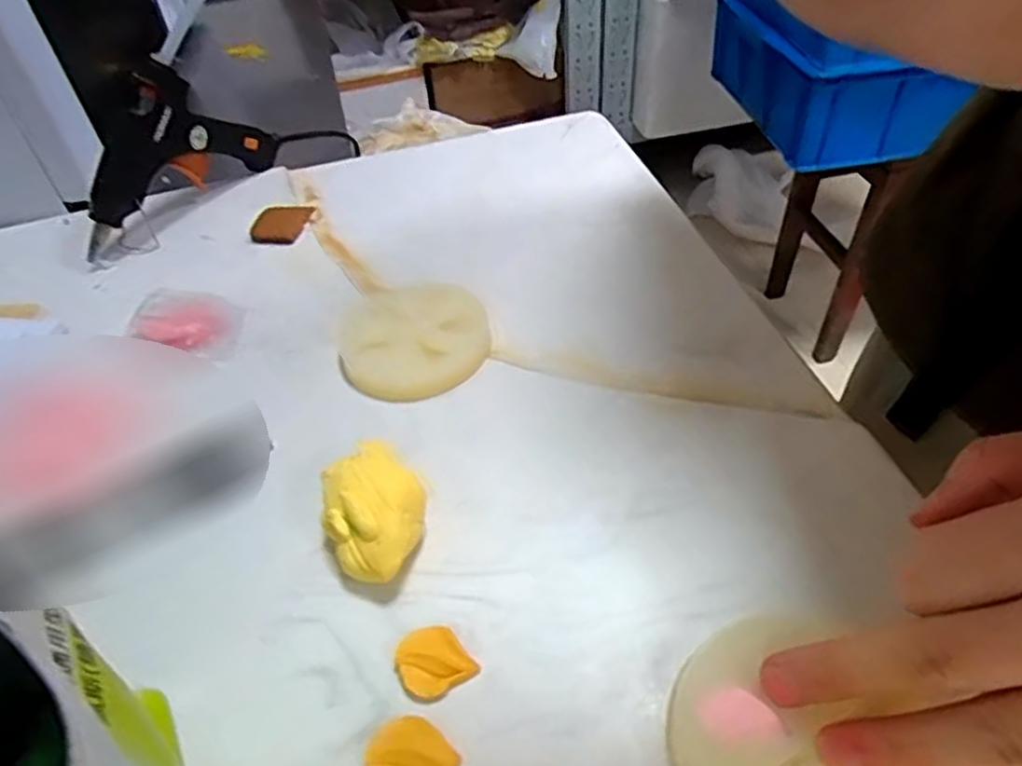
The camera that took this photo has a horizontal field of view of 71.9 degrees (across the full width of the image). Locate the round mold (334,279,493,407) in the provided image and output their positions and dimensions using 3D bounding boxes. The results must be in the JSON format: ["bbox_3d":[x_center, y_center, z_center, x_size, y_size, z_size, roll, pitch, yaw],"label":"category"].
[{"bbox_3d":[-0.052,-0.025,0.375,0.078,0.007,0.082,-3,47,3],"label":"round mold"}]

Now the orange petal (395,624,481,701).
[{"bbox_3d":[-0.029,0.102,0.259,0.025,0.006,0.024,-27,50,-18],"label":"orange petal"}]

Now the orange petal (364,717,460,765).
[{"bbox_3d":[-0.034,0.126,0.238,0.027,0.005,0.024,-27,50,-19],"label":"orange petal"}]

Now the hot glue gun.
[{"bbox_3d":[-0.229,-0.156,0.460,0.031,0.097,0.143,26,54,26],"label":"hot glue gun"}]

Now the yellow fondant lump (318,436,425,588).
[{"bbox_3d":[-0.055,0.055,0.286,0.040,0.033,0.053,-29,51,-20],"label":"yellow fondant lump"}]

